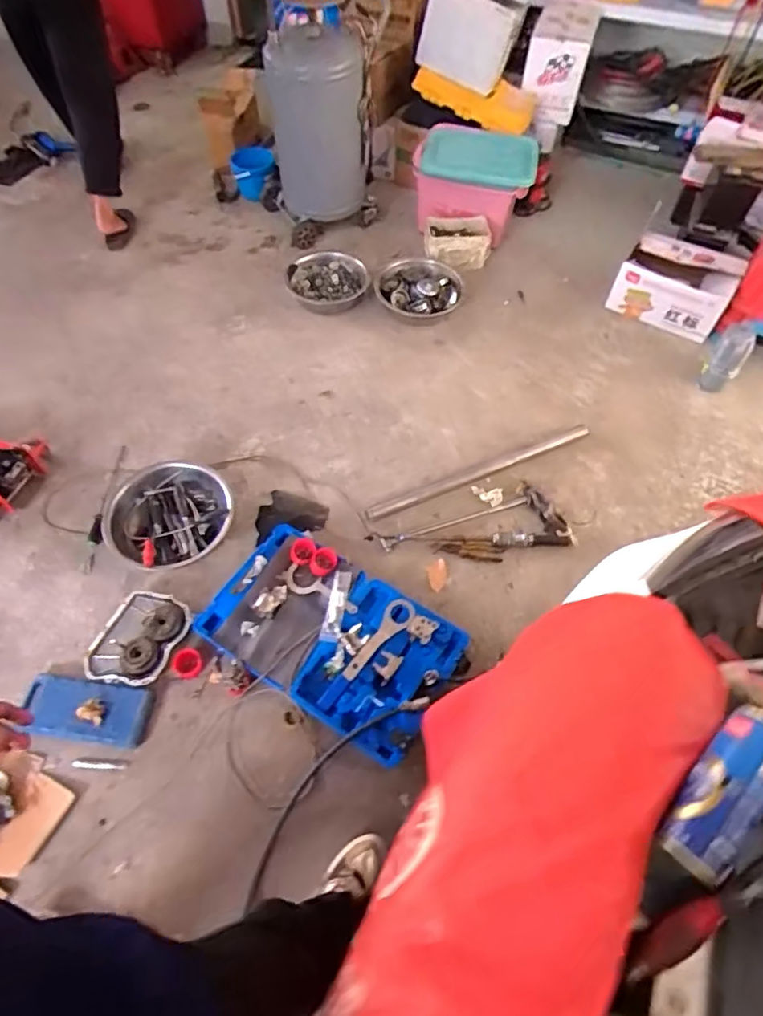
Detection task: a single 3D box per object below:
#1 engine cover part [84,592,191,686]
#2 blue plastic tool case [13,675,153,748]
[{"bbox_3d":[-0.637,0.336,1.454,0.196,0.039,0.257,20,57,14],"label":"engine cover part"},{"bbox_3d":[-0.736,0.502,1.380,0.310,0.036,0.136,6,55,4],"label":"blue plastic tool case"}]

